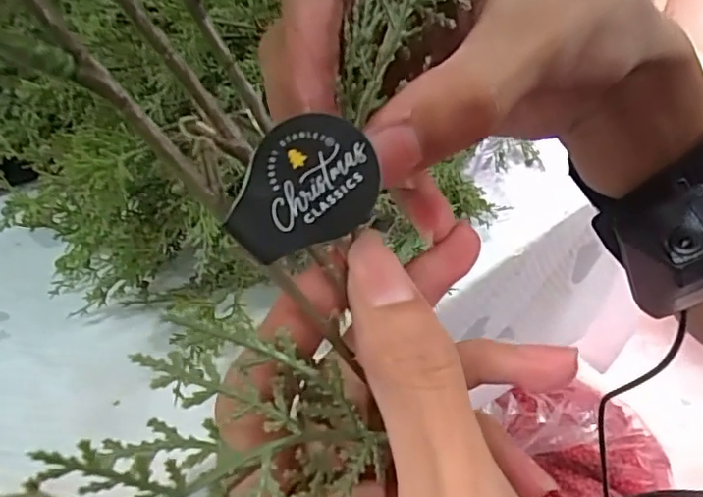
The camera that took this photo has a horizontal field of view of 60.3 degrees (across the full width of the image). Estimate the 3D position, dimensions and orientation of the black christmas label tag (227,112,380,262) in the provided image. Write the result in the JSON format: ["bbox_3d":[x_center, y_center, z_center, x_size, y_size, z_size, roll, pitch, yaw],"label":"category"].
[{"bbox_3d":[-0.010,-0.012,0.117,0.029,0.024,0.004,-20,22,-3],"label":"black christmas label tag"}]

